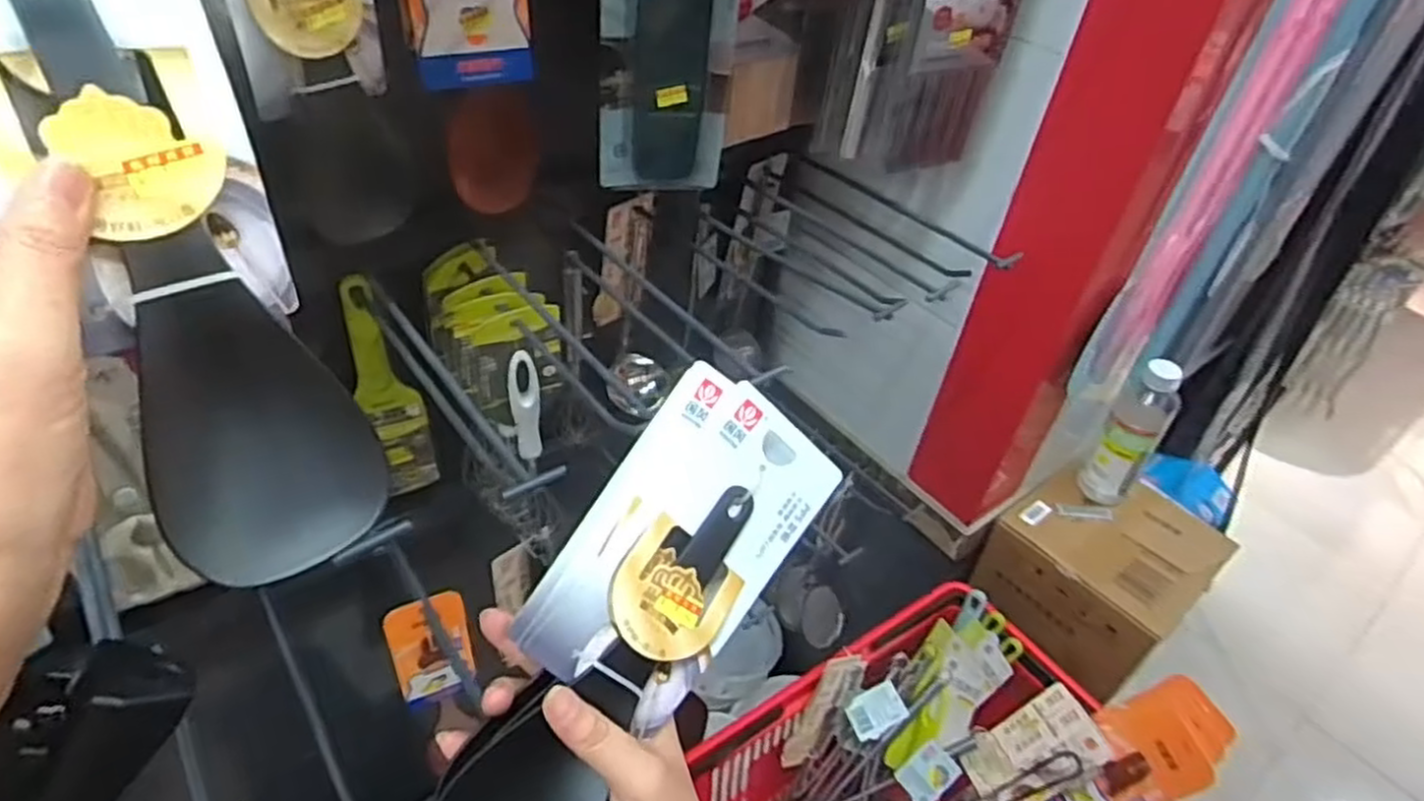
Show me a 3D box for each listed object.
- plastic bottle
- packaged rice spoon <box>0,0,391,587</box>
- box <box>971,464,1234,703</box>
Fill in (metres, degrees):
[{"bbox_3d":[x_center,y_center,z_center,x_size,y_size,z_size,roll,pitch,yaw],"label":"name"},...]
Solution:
[{"bbox_3d":[0.524,0.042,0.962,0.064,0.209,0.067,30,46,24],"label":"plastic bottle"},{"bbox_3d":[-0.171,-0.058,0.235,0.072,0.237,0.018,-25,16,-32],"label":"packaged rice spoon"},{"bbox_3d":[0.507,0.218,1.025,0.232,0.153,0.213,-30,53,-35],"label":"box"}]

